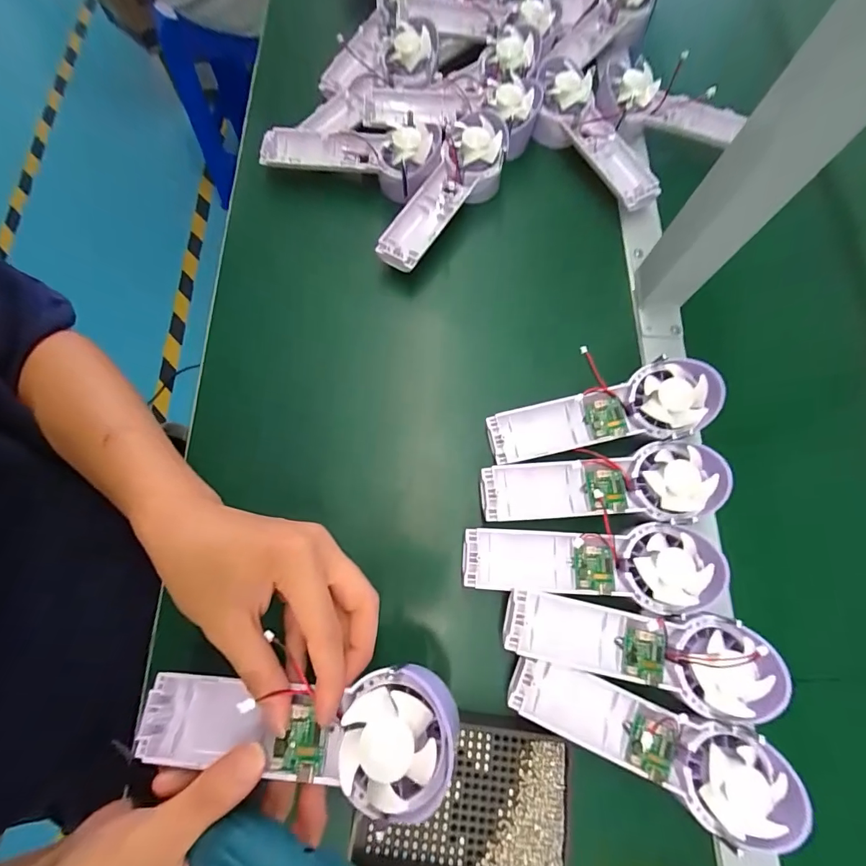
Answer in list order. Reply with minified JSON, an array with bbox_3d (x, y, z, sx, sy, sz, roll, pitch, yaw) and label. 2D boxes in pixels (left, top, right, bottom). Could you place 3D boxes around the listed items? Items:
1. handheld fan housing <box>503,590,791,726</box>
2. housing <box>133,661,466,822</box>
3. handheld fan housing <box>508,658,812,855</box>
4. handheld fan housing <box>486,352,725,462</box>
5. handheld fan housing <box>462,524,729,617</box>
[{"bbox_3d":[0.138,0.141,0.286,0.172,0.031,0.057,15,74,2],"label":"handheld fan housing"},{"bbox_3d":[-0.076,0.158,0.227,0.172,0.032,0.057,-4,73,13],"label":"housing"},{"bbox_3d":[0.137,0.197,0.274,0.170,0.038,0.058,25,74,5],"label":"handheld fan housing"},{"bbox_3d":[0.134,-0.014,0.345,0.174,0.028,0.058,-14,74,10],"label":"handheld fan housing"},{"bbox_3d":[0.112,0.090,0.302,0.173,0.025,0.056,6,73,0],"label":"handheld fan housing"}]

